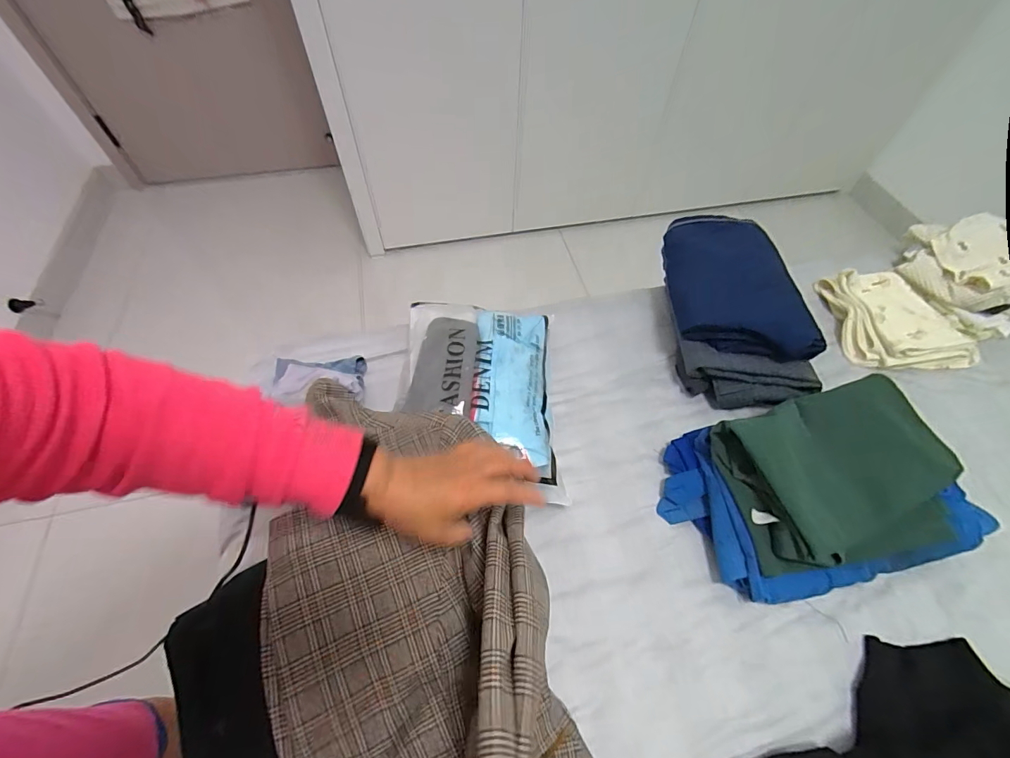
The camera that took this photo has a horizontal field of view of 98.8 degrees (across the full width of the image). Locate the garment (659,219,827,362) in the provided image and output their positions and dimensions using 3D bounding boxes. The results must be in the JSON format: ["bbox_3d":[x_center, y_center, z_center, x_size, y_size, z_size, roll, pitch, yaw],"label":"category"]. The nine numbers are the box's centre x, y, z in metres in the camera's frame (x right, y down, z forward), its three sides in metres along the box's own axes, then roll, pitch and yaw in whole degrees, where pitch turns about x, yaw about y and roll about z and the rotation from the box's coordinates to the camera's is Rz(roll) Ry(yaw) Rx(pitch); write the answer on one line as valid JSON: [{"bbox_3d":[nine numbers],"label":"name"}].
[{"bbox_3d":[0.362,-0.167,0.694,0.167,0.078,0.304,1,58,-1],"label":"garment"}]

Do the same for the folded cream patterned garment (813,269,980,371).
[{"bbox_3d":[0.697,-0.107,0.778,0.221,0.048,0.209,-2,58,-3],"label":"folded cream patterned garment"}]

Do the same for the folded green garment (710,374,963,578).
[{"bbox_3d":[0.422,0.118,0.549,0.274,0.070,0.199,-9,57,-11],"label":"folded green garment"}]

